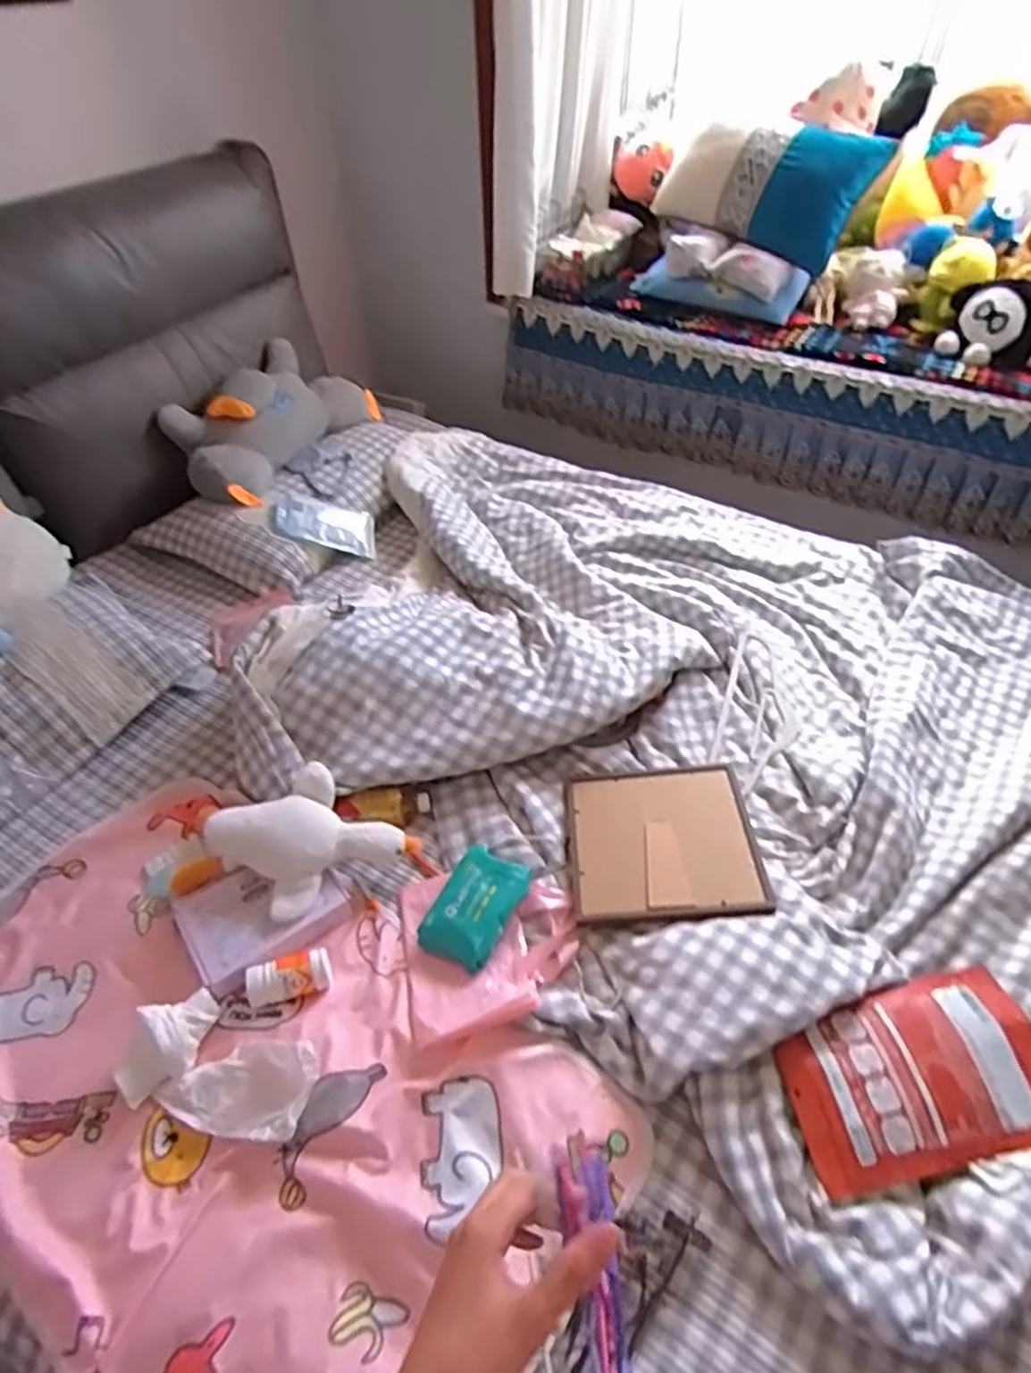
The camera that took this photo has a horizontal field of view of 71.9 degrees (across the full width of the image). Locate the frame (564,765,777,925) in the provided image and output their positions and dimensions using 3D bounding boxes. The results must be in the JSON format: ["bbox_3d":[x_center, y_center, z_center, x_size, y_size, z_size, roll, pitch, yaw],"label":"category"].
[{"bbox_3d":[0.219,0.229,1.075,0.272,0.014,0.277,-6,40,6],"label":"frame"}]

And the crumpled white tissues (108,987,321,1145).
[{"bbox_3d":[-0.367,0.464,0.874,0.247,0.062,0.127,12,49,13],"label":"crumpled white tissues"}]

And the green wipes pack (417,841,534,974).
[{"bbox_3d":[-0.056,0.307,1.012,0.108,0.051,0.165,23,52,21],"label":"green wipes pack"}]

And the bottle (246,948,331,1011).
[{"bbox_3d":[-0.305,0.392,0.959,0.104,0.043,0.052,-15,49,-12],"label":"bottle"}]

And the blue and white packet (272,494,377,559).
[{"bbox_3d":[-0.429,-0.369,1.619,0.233,0.038,0.116,8,68,-36],"label":"blue and white packet"}]

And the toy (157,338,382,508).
[{"bbox_3d":[-0.592,-0.658,1.733,0.247,0.190,0.529,18,51,17],"label":"toy"}]

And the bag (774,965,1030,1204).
[{"bbox_3d":[0.479,0.463,0.853,0.330,0.055,0.193,-10,48,-7],"label":"bag"}]

